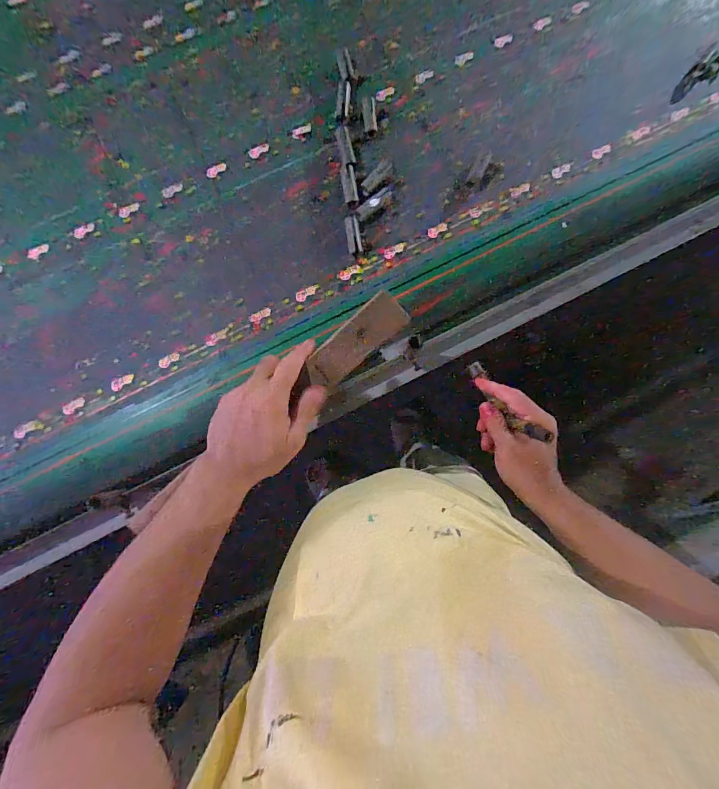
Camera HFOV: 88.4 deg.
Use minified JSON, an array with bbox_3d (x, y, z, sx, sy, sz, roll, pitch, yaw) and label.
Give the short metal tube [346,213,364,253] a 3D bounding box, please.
[{"bbox_3d":[-0.009,-0.248,0.573,0.022,0.014,0.060,-9,83,-1],"label":"short metal tube"}]

